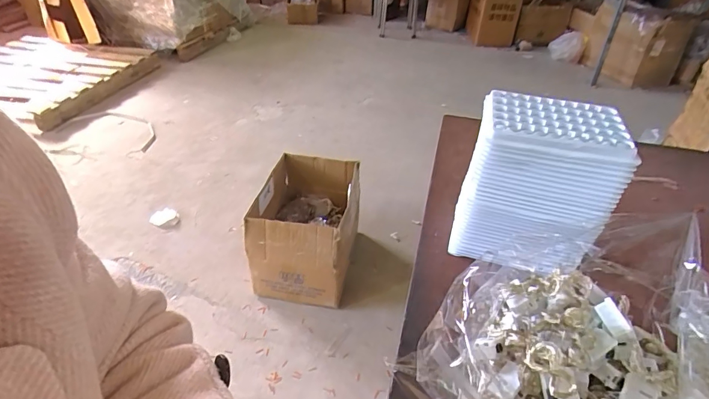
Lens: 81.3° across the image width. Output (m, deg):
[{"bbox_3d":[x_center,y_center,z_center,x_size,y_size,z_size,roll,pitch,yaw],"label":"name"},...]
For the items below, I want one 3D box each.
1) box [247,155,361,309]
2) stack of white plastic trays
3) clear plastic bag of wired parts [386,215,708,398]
[{"bbox_3d":[-0.153,0.085,1.348,0.302,0.278,0.410,6,38,4],"label":"box"},{"bbox_3d":[0.186,-0.014,0.431,0.138,0.154,0.094,17,40,18],"label":"stack of white plastic trays"},{"bbox_3d":[0.168,0.132,0.307,0.223,0.097,0.179,32,47,32],"label":"clear plastic bag of wired parts"}]

